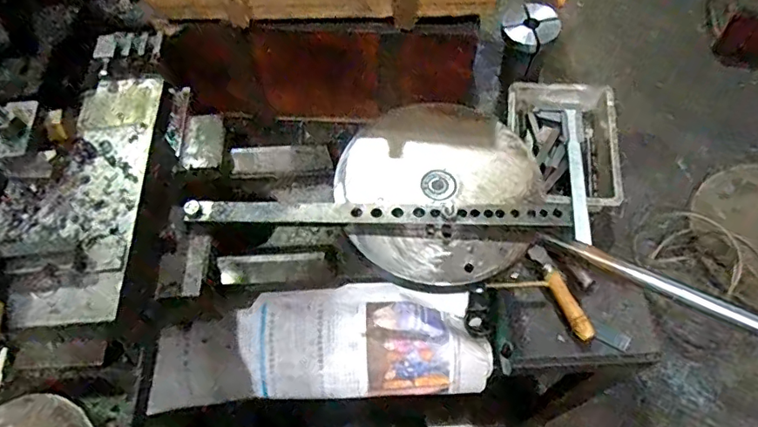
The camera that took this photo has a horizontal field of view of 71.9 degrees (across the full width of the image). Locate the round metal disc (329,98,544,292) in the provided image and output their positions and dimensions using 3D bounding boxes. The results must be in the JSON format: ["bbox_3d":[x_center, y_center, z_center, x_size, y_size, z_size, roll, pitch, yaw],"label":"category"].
[{"bbox_3d":[0.055,-0.027,0.483,0.178,0.017,0.186,-1,60,2],"label":"round metal disc"}]

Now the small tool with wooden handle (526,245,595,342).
[{"bbox_3d":[0.192,0.082,0.553,0.019,0.015,0.109,-23,62,-11],"label":"small tool with wooden handle"}]

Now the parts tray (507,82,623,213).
[{"bbox_3d":[0.221,-0.079,0.640,0.126,0.053,0.189,4,61,5],"label":"parts tray"}]

